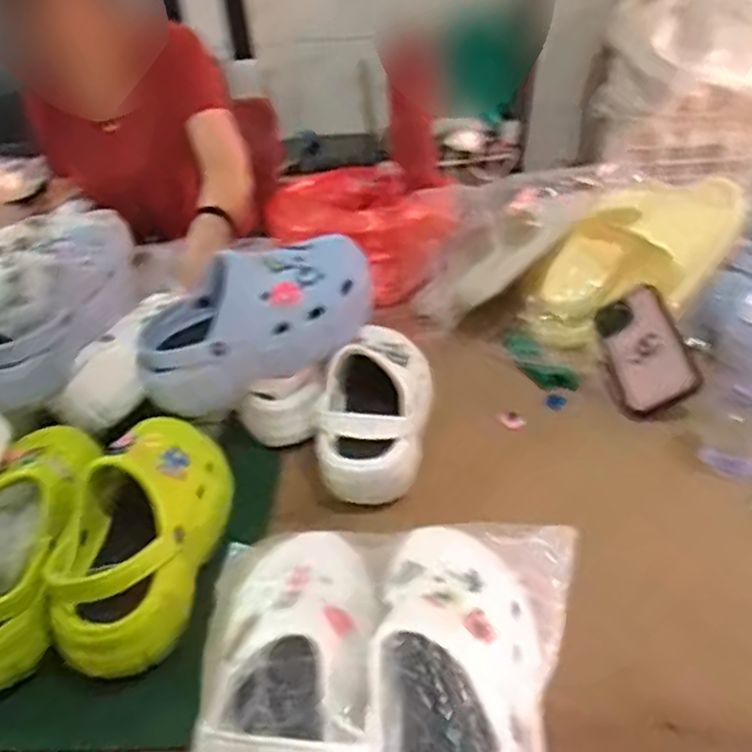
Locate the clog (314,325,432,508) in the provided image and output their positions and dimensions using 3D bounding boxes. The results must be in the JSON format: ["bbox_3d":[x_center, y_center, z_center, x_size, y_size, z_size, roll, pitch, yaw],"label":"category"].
[{"bbox_3d":[0.001,0.030,0.765,0.106,0.100,0.226,0,34,9],"label":"clog"}]

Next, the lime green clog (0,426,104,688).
[{"bbox_3d":[-0.303,0.140,0.633,0.099,0.094,0.254,-1,33,7],"label":"lime green clog"}]

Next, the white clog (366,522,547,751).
[{"bbox_3d":[0.053,0.187,0.447,0.103,0.064,0.231,1,34,10],"label":"white clog"}]

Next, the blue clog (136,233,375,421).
[{"bbox_3d":[-0.129,-0.055,0.763,0.249,0.136,0.102,-20,36,-21],"label":"blue clog"}]

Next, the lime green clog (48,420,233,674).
[{"bbox_3d":[-0.203,0.133,0.640,0.117,0.093,0.245,-6,33,0],"label":"lime green clog"}]

